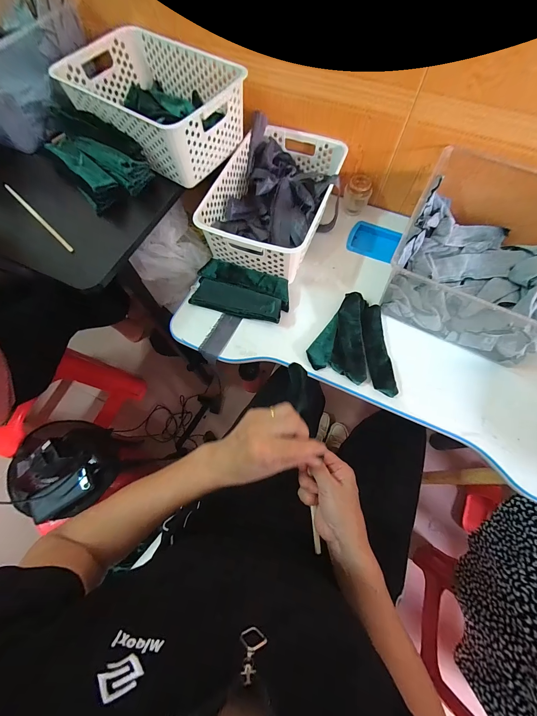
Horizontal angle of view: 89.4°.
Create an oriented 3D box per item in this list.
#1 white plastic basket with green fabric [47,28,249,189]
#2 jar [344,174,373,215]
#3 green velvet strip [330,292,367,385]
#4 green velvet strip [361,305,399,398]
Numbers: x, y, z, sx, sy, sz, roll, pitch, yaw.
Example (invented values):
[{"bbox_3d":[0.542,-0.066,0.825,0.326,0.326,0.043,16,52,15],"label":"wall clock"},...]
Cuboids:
[{"bbox_3d":[-0.222,-0.506,0.550,0.338,0.118,0.221,33,74,13],"label":"white plastic basket with green fabric"},{"bbox_3d":[0.201,-0.370,0.614,0.056,0.066,0.056,-1,69,2],"label":"jar"},{"bbox_3d":[0.146,-0.040,0.500,0.059,0.012,0.171,1,75,6],"label":"green velvet strip"},{"bbox_3d":[0.199,-0.018,0.497,0.041,0.009,0.176,-3,69,1],"label":"green velvet strip"}]

